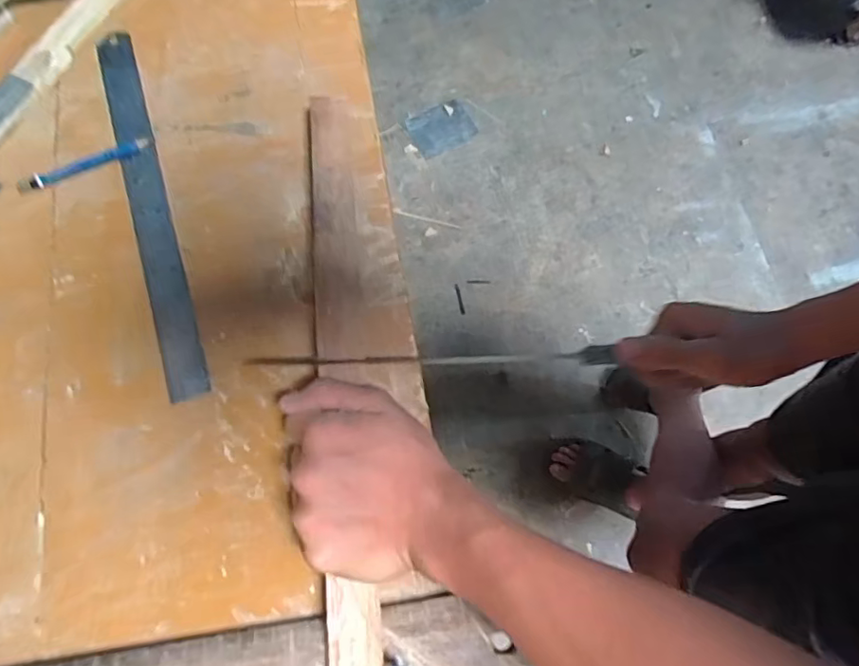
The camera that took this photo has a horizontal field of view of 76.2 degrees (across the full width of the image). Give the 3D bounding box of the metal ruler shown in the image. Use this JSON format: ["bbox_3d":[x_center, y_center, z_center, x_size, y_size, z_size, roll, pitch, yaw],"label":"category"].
[{"bbox_3d":[-0.213,-0.098,0.413,0.029,0.008,0.311,-20,74,0],"label":"metal ruler"}]

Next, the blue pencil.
[{"bbox_3d":[-0.263,-0.128,0.415,0.099,0.006,0.011,-24,75,-7],"label":"blue pencil"}]

